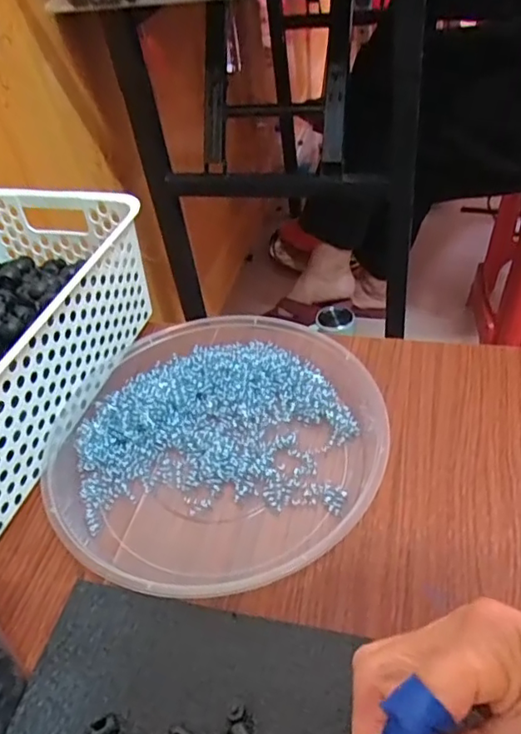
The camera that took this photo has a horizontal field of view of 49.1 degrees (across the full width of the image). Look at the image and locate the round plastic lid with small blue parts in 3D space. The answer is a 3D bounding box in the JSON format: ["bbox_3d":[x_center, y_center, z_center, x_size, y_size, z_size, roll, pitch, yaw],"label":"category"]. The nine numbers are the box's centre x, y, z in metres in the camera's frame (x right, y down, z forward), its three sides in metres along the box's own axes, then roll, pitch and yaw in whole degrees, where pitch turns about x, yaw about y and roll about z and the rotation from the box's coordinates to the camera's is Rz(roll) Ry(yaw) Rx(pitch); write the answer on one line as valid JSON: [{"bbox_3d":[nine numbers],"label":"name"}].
[{"bbox_3d":[-0.035,0.050,0.408,0.226,0.030,0.236,-4,44,4],"label":"round plastic lid with small blue parts"}]

